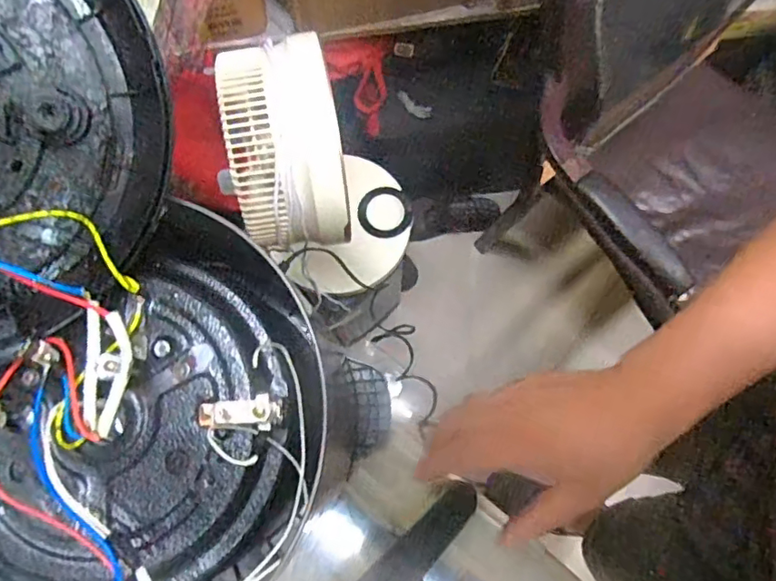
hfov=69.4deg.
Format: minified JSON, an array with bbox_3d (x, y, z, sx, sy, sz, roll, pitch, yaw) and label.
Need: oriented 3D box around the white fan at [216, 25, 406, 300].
[{"bbox_3d":[-0.070,-0.137,0.787,0.207,0.420,0.241,-11,76,-2],"label":"white fan"}]

